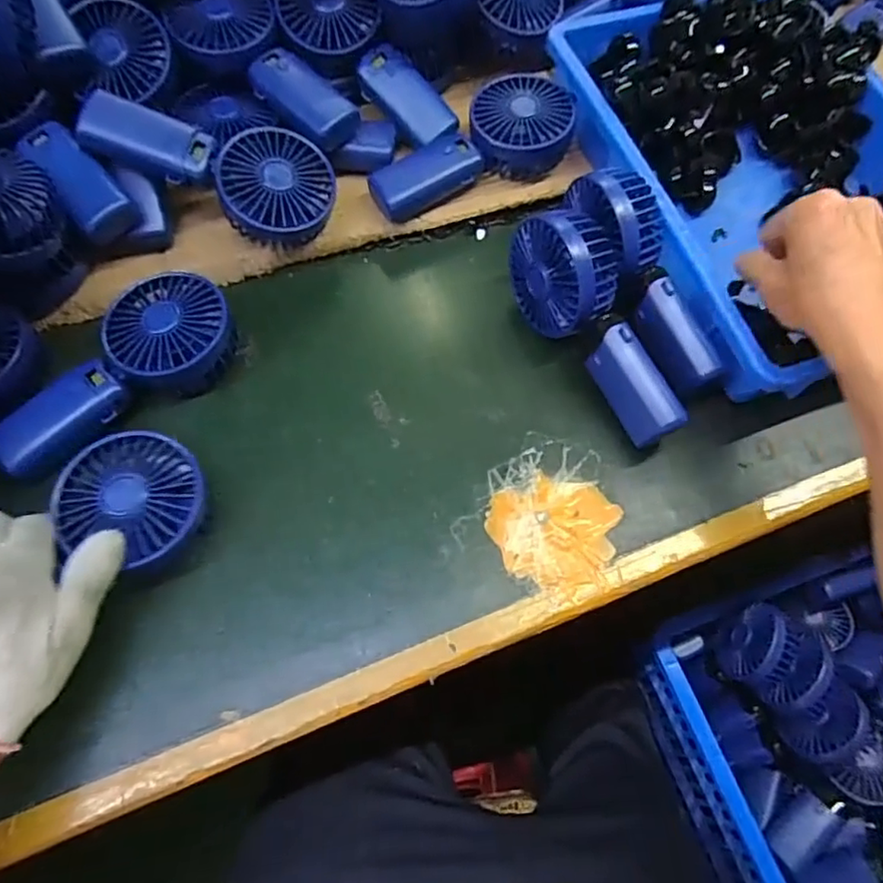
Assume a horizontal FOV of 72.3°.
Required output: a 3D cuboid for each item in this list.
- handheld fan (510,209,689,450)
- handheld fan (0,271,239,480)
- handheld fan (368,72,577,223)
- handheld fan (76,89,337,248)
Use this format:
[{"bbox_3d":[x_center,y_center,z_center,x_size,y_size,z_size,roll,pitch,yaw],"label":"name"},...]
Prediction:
[{"bbox_3d":[0.119,-0.083,0.440,0.058,0.080,0.175,-26,80,-14],"label":"handheld fan"},{"bbox_3d":[-0.221,-0.042,0.420,0.088,0.036,0.177,31,66,13],"label":"handheld fan"},{"bbox_3d":[0.027,-0.243,0.502,0.180,0.048,0.076,-26,67,-14],"label":"handheld fan"},{"bbox_3d":[-0.175,-0.205,0.463,0.182,0.054,0.085,16,63,-11],"label":"handheld fan"}]

